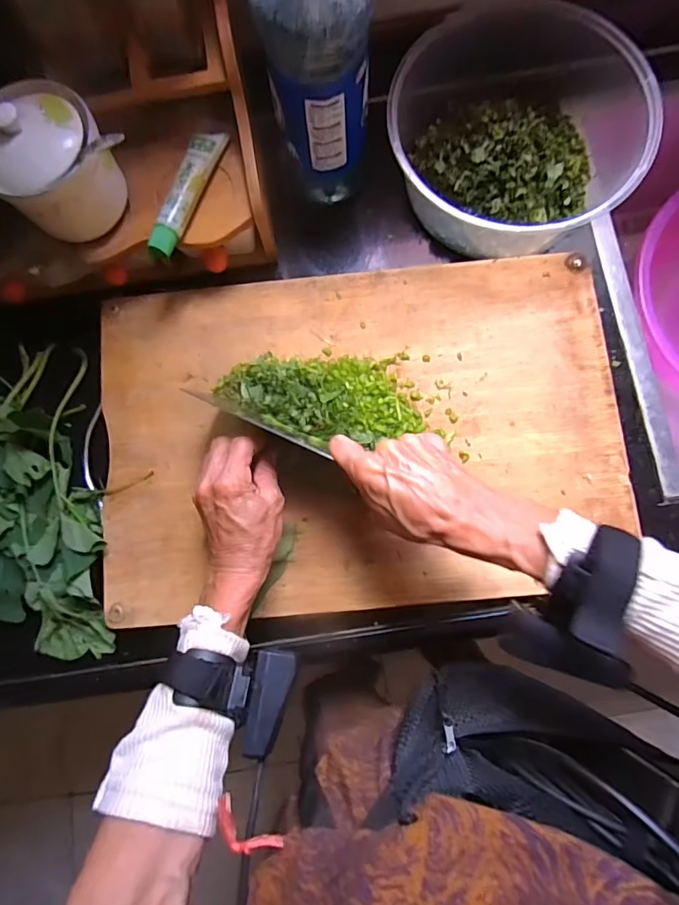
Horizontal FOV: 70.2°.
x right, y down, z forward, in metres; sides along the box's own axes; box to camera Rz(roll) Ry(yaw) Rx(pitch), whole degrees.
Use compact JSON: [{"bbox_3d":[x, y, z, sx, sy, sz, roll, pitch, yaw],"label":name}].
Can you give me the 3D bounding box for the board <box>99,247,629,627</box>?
[{"bbox_3d":[0.017,-0.020,0.466,0.489,0.029,0.325,-6,81,-2],"label":"board"}]

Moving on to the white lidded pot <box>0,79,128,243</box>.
[{"bbox_3d":[-0.236,-0.240,0.398,0.089,0.089,0.097,0,81,2],"label":"white lidded pot"}]

